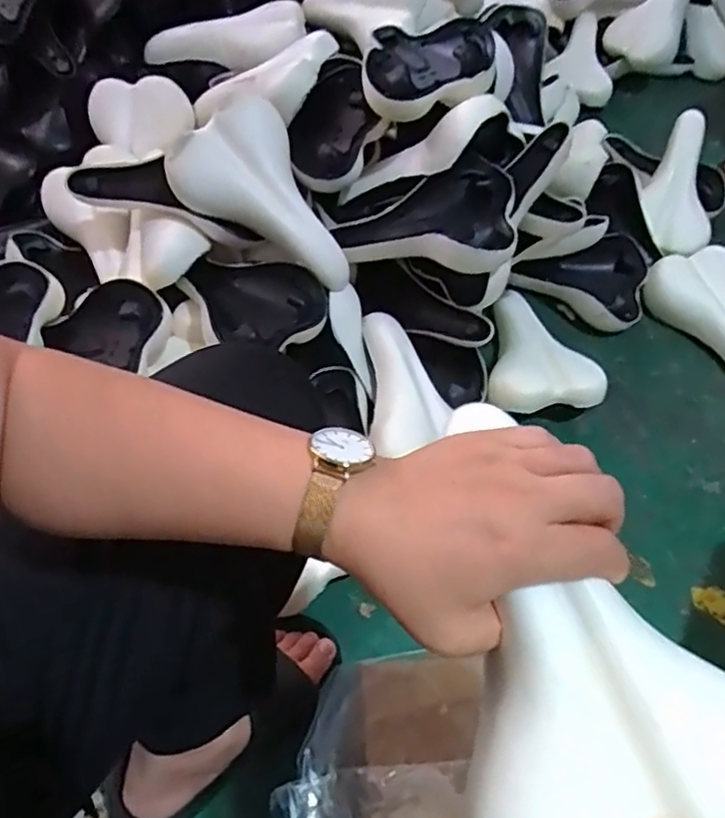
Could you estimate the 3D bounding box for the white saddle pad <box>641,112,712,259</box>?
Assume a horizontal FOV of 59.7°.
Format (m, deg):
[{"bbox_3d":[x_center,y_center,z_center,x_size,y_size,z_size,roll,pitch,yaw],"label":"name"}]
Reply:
[{"bbox_3d":[0.538,-0.382,1.085,0.112,0.057,0.254,2,91,-2],"label":"white saddle pad"}]

